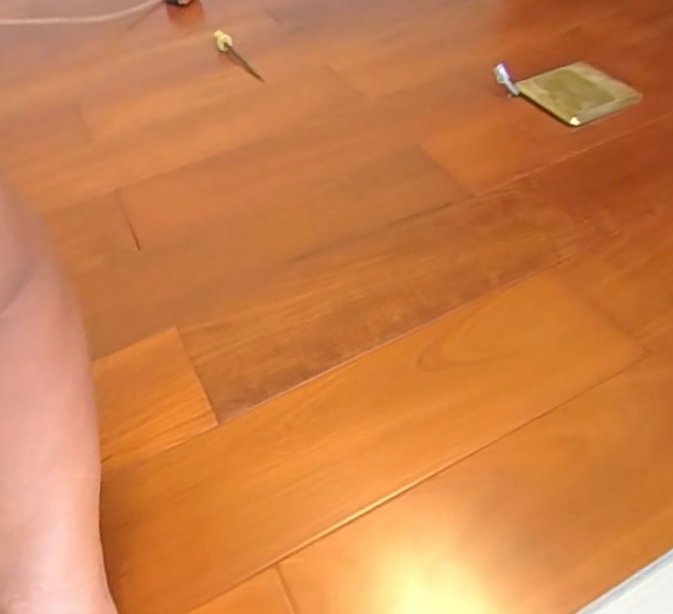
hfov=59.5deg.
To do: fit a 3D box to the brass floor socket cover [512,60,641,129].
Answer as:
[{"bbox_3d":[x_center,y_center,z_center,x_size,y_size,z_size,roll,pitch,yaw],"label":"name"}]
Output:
[{"bbox_3d":[0.311,-0.279,0.760,0.117,0.012,0.114,-24,51,-14],"label":"brass floor socket cover"}]

